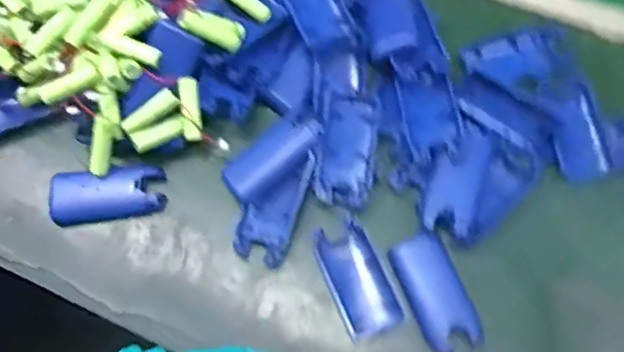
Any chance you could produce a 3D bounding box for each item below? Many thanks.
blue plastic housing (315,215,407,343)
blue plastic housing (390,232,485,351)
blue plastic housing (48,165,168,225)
[{"bbox_3d":[0.035,0.082,0.497,0.045,0.021,0.091,-23,69,-7],"label":"blue plastic housing"},{"bbox_3d":[0.096,0.092,0.484,0.040,0.022,0.092,-21,69,-6],"label":"blue plastic housing"},{"bbox_3d":[-0.172,0.015,0.526,0.093,0.017,0.042,-7,68,-1],"label":"blue plastic housing"}]

